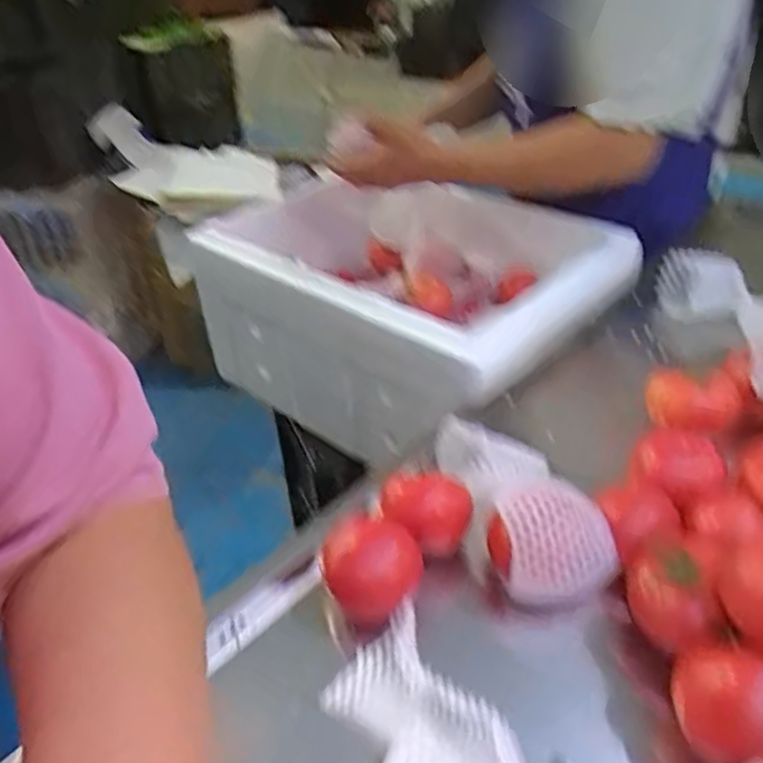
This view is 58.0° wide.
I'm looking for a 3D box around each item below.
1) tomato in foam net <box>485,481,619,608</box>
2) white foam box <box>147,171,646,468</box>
[{"bbox_3d":[0.120,0.114,0.487,0.085,0.059,0.069,6,37,14],"label":"tomato in foam net"},{"bbox_3d":[0.016,-0.113,0.987,0.570,0.230,0.352,28,46,36],"label":"white foam box"}]

